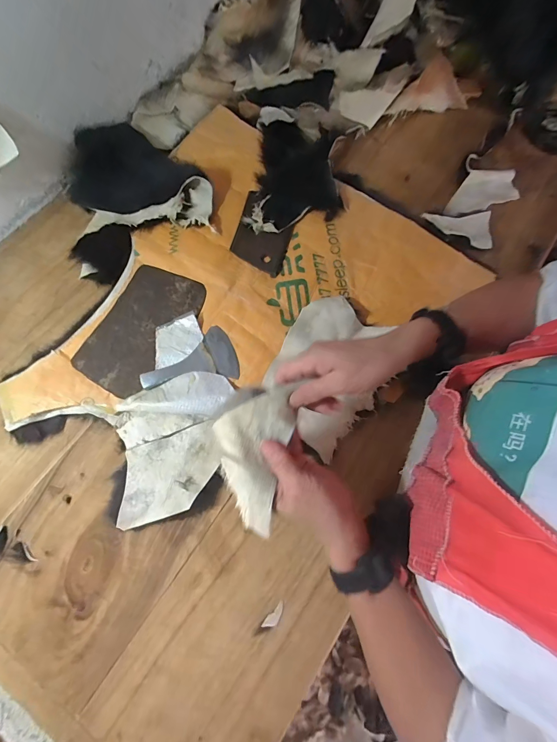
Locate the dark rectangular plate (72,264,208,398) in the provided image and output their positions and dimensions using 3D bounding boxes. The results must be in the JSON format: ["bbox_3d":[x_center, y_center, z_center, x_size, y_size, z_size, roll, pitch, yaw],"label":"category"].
[{"bbox_3d":[-0.212,-0.069,0.518,0.123,0.008,0.209,24,75,6],"label":"dark rectangular plate"}]

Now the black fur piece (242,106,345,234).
[{"bbox_3d":[0.035,-0.364,0.596,0.155,0.032,0.277,5,74,1],"label":"black fur piece"}]

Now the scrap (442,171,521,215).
[{"bbox_3d":[0.360,-0.327,0.608,0.153,0.015,0.070,-19,75,-6],"label":"scrap"}]

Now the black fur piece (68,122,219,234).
[{"bbox_3d":[-0.236,-0.347,0.586,0.254,0.042,0.207,5,74,1],"label":"black fur piece"}]

